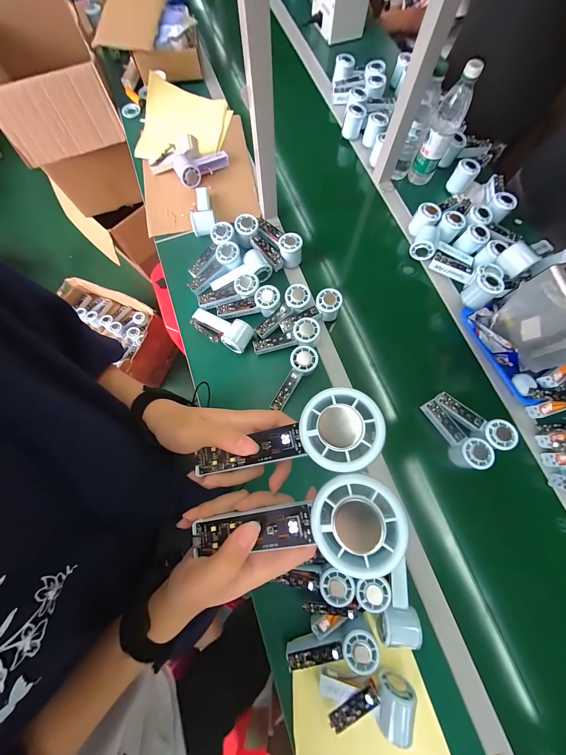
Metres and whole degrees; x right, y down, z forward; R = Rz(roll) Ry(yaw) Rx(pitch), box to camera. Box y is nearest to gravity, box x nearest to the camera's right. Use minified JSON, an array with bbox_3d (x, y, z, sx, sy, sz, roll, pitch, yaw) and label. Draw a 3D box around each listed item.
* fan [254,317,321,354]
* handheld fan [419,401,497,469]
[{"bbox_3d":[0.009,-0.087,0.566,0.152,0.041,0.068,-14,75,15],"label":"fan"},{"bbox_3d":[0.355,0.119,0.515,0.058,0.059,0.132,-32,78,-7],"label":"handheld fan"}]

